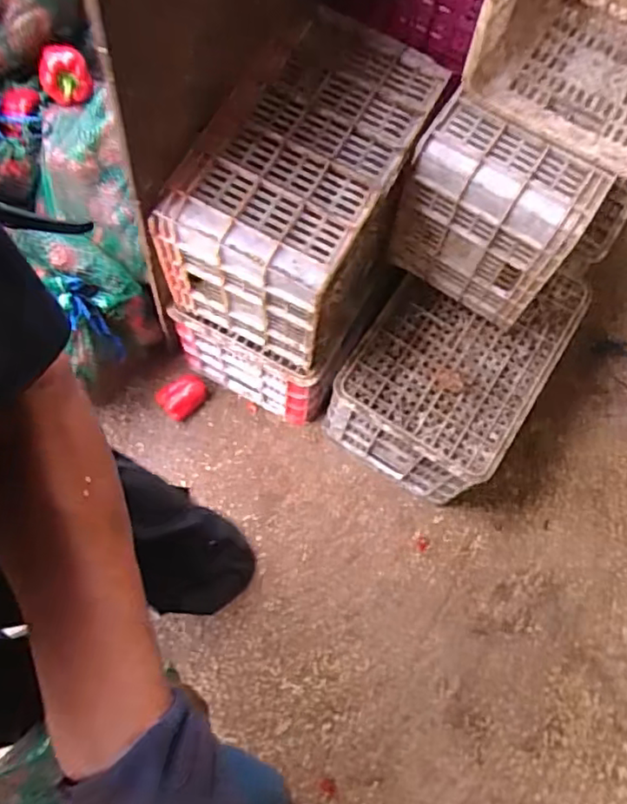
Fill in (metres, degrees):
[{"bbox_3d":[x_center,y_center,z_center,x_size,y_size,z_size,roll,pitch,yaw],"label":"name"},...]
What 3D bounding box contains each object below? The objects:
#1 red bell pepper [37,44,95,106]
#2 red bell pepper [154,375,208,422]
[{"bbox_3d":[-0.461,-0.602,1.136,0.092,0.077,0.081,-21,75,-8],"label":"red bell pepper"},{"bbox_3d":[-0.309,-0.011,1.448,0.116,0.061,0.091,-30,76,-11],"label":"red bell pepper"}]

